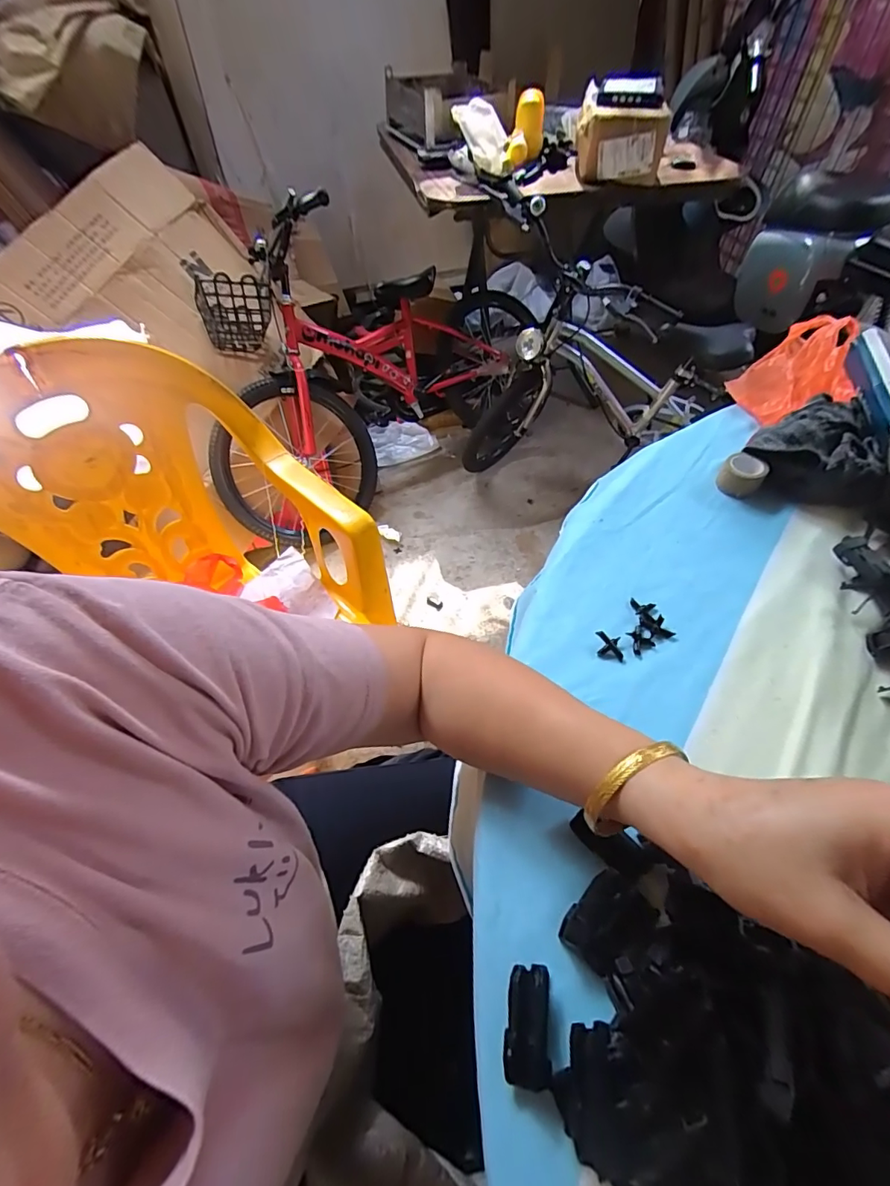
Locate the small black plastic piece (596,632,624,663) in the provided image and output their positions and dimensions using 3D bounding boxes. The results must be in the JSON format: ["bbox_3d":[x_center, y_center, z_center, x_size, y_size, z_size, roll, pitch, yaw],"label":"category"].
[{"bbox_3d":[0.127,0.041,0.372,0.019,0.010,0.020,0,54,4],"label":"small black plastic piece"}]

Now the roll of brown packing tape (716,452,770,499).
[{"bbox_3d":[0.282,-0.111,0.457,0.036,0.027,0.036,30,62,23],"label":"roll of brown packing tape"}]

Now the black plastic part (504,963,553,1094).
[{"bbox_3d":[0.041,0.217,0.242,0.021,0.011,0.046,3,55,6],"label":"black plastic part"}]

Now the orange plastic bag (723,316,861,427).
[{"bbox_3d":[0.393,-0.243,0.526,0.148,0.055,0.103,-33,59,-19],"label":"orange plastic bag"}]

